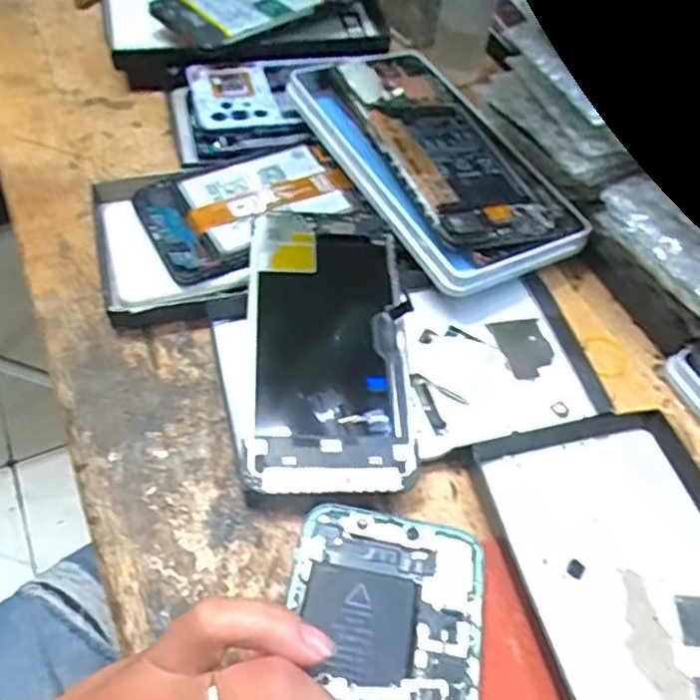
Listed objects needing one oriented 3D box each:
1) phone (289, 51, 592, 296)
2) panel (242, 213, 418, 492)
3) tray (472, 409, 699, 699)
[{"bbox_3d":[0.048,-0.110,0.362,0.096,0.022,0.169,-24,66,-23],"label":"phone"},{"bbox_3d":[-0.011,-0.001,0.302,0.070,0.011,0.136,2,60,-8],"label":"panel"},{"bbox_3d":[0.127,0.107,0.254,0.103,0.009,0.177,-12,57,-11],"label":"tray"}]

